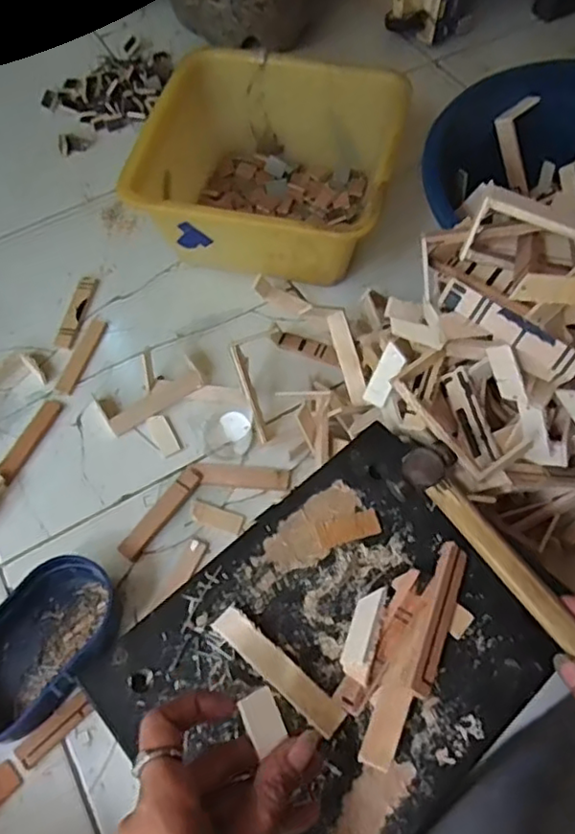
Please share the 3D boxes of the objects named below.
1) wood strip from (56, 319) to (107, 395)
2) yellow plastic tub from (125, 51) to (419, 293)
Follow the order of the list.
[{"bbox_3d":[-0.224,-0.068,0.695,0.019,0.004,0.099,14,62,8],"label":"wood strip"},{"bbox_3d":[-0.018,-0.276,0.730,0.260,0.133,0.257,0,61,0],"label":"yellow plastic tub"}]

